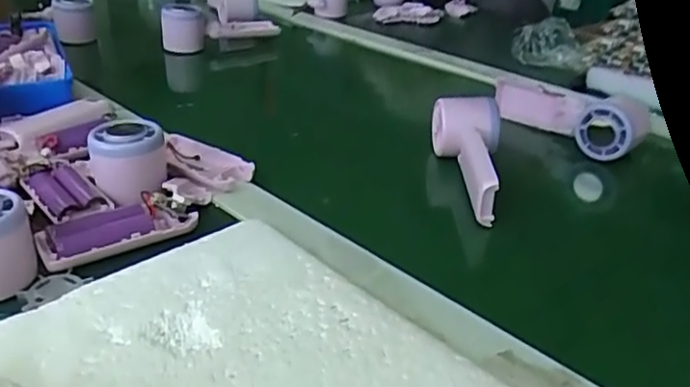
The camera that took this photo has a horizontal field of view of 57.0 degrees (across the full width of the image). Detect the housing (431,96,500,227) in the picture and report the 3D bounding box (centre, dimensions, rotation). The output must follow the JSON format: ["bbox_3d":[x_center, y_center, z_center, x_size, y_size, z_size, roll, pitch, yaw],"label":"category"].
[{"bbox_3d":[0.103,-0.033,0.551,0.059,0.049,0.145,7,29,8],"label":"housing"}]

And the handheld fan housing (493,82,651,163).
[{"bbox_3d":[0.227,-0.084,0.654,0.048,0.051,0.162,-20,36,-29],"label":"handheld fan housing"}]

